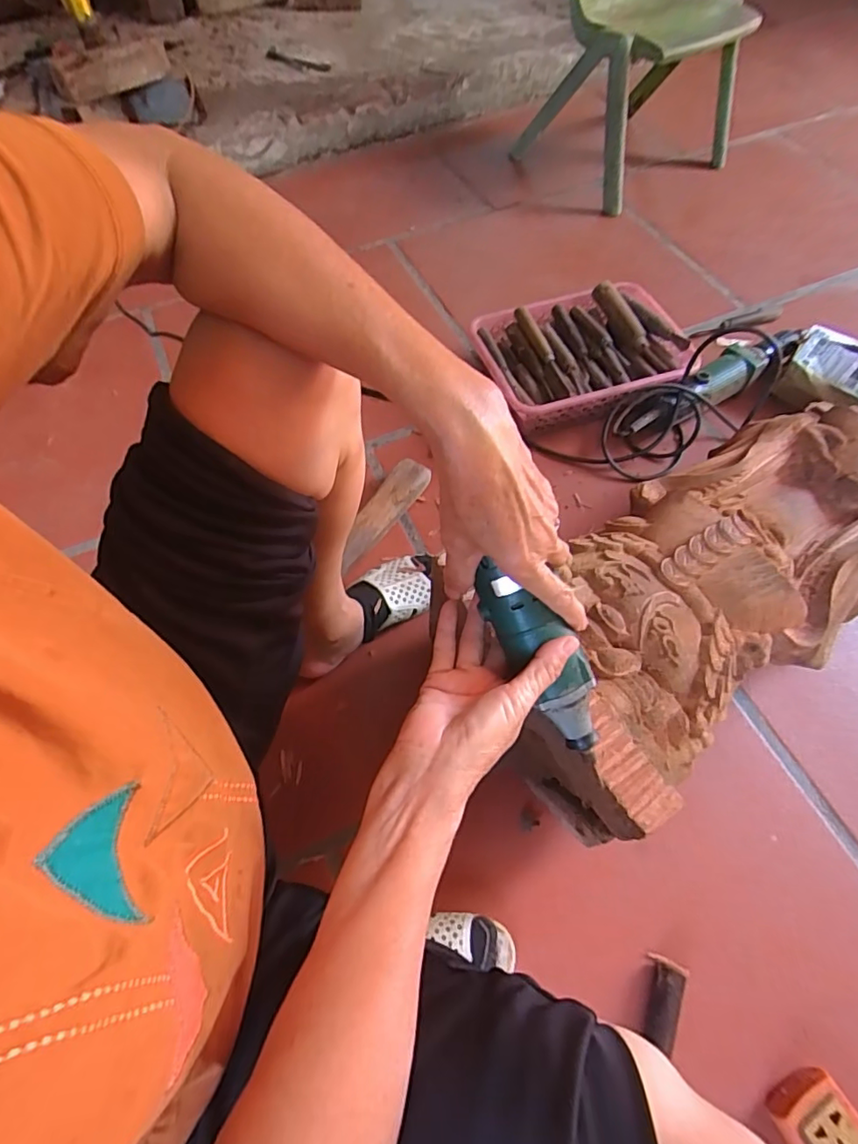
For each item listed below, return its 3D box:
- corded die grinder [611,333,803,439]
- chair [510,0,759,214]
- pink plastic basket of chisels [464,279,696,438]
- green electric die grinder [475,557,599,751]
[{"bbox_3d":[0.453,-0.301,0.879,0.384,0.071,0.067,-34,67,-16],"label":"corded die grinder"},{"bbox_3d":[0.398,-1.060,1.040,0.383,0.455,0.319,-33,66,-15],"label":"chair"},{"bbox_3d":[0.246,-0.353,0.892,0.301,0.078,0.234,-15,63,-7],"label":"pink plastic basket of chisels"},{"bbox_3d":[0.080,0.064,0.399,0.040,0.052,0.165,-35,102,-16],"label":"green electric die grinder"}]

